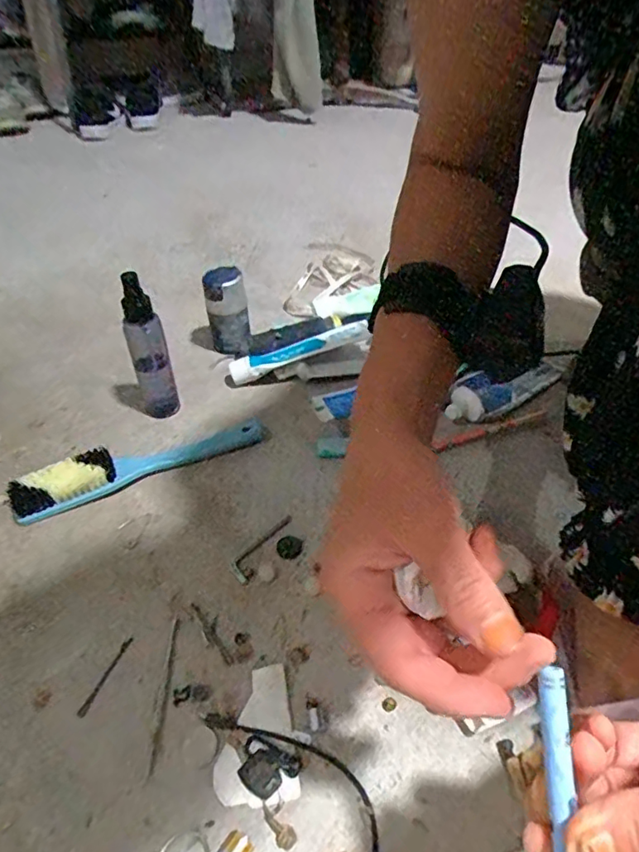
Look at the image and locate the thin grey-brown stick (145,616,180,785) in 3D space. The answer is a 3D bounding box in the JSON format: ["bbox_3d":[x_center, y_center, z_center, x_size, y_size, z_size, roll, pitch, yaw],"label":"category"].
[{"bbox_3d":[-0.104,0.178,0.360,0.005,0.004,0.102,-2,42,1],"label":"thin grey-brown stick"}]

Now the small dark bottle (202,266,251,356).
[{"bbox_3d":[-0.108,-0.132,0.626,0.047,0.100,0.034,-7,43,-5],"label":"small dark bottle"}]

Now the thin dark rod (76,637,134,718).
[{"bbox_3d":[-0.148,0.171,0.368,0.006,0.004,0.057,13,45,16],"label":"thin dark rod"}]

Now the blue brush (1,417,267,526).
[{"bbox_3d":[-0.168,0.033,0.505,0.239,0.032,0.044,-18,45,-17],"label":"blue brush"}]

